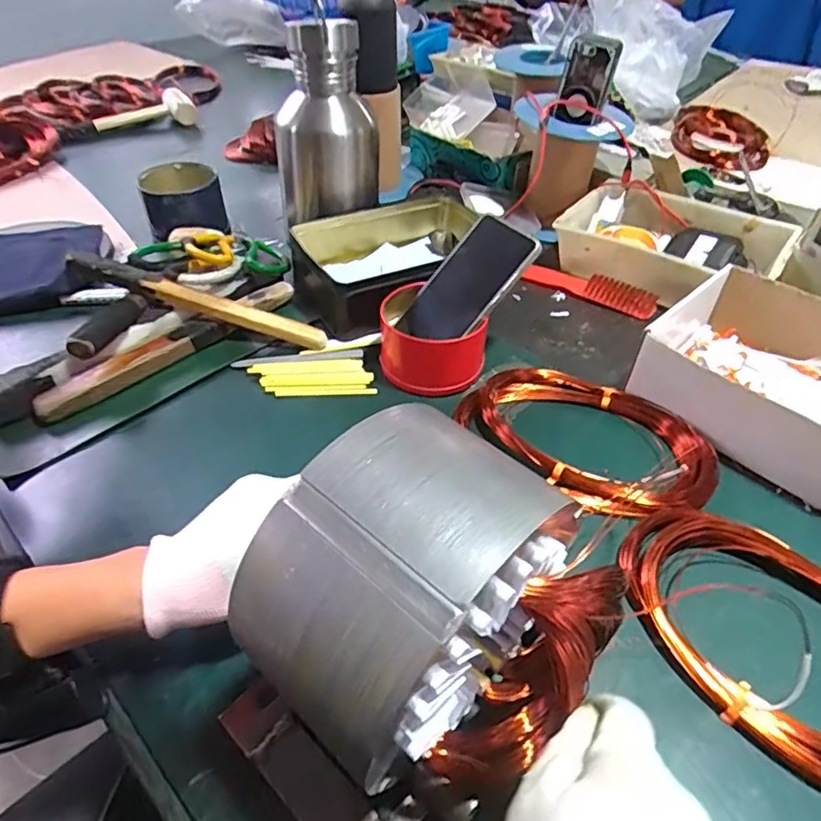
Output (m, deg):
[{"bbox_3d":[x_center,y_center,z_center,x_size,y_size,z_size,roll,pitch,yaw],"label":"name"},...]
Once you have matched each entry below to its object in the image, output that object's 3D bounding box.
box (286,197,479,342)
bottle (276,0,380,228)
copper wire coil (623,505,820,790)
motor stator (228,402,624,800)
[{"bbox_3d":[-0.014,-0.175,0.672,0.239,0.059,0.174,-19,48,-18],"label":"box"},{"bbox_3d":[-0.100,-0.327,0.681,0.096,0.211,0.094,34,54,30],"label":"bottle"},{"bbox_3d":[0.242,0.149,0.379,0.211,0.032,0.131,31,52,27],"label":"copper wire coil"},{"bbox_3d":[0.007,0.094,0.263,0.118,0.140,0.129,33,53,28],"label":"motor stator"}]

